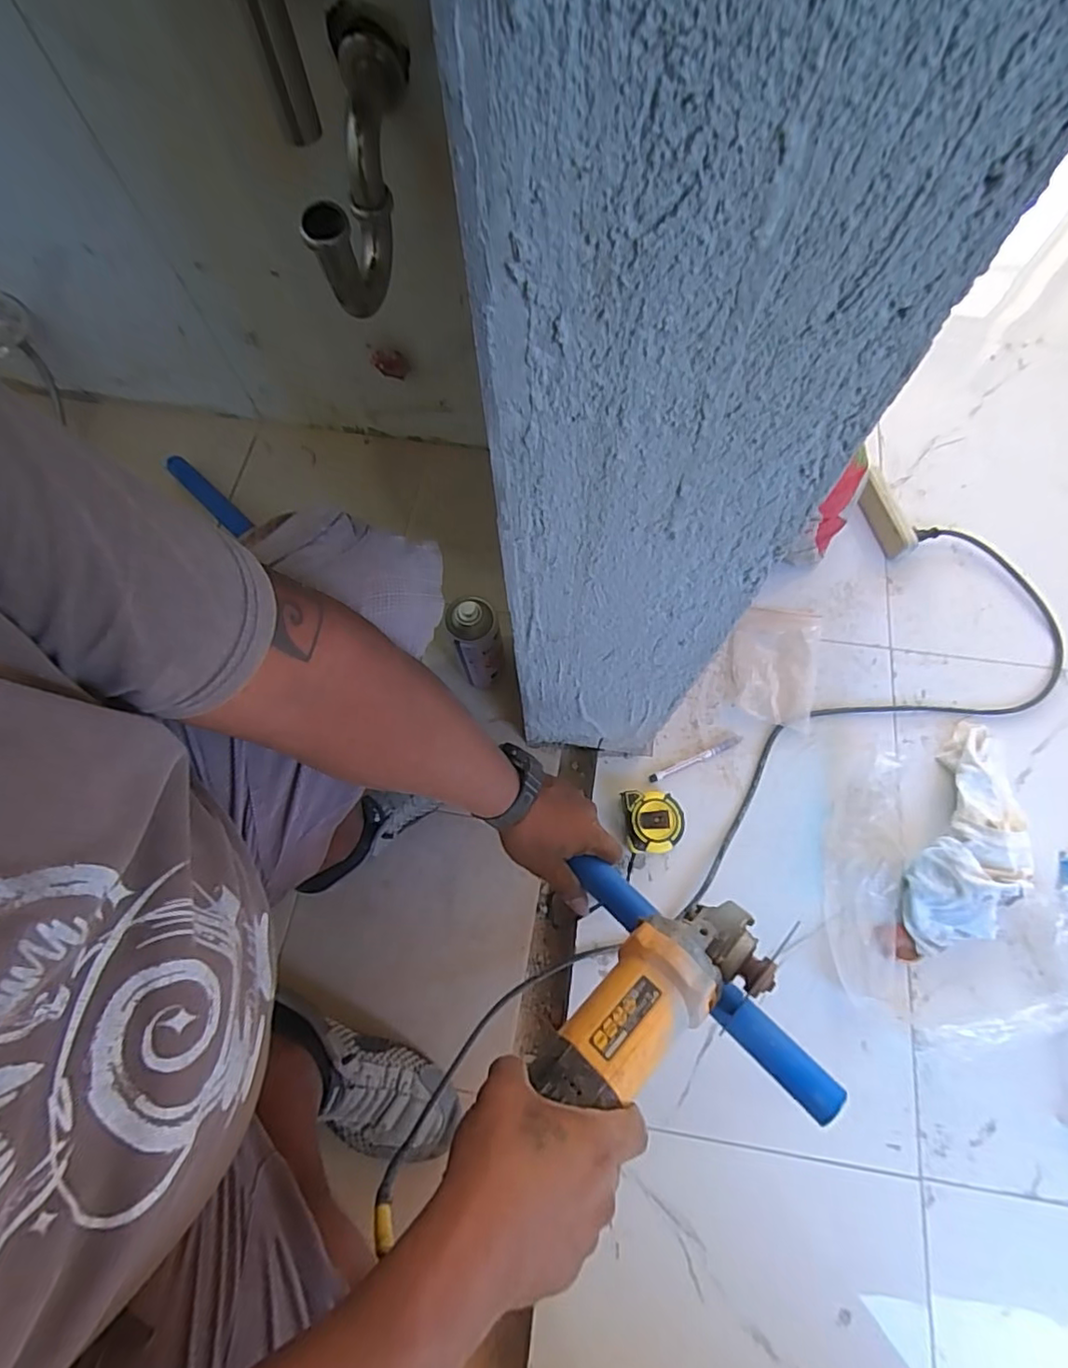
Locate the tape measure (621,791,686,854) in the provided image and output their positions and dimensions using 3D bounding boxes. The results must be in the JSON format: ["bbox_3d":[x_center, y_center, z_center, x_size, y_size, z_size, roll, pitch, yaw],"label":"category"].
[{"bbox_3d":[0.142,0.166,0.706,0.071,0.036,0.071,0,71,0],"label":"tape measure"}]

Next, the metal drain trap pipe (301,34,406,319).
[{"bbox_3d":[-0.154,-0.470,0.550,0.059,0.106,0.206,6,86,2],"label":"metal drain trap pipe"}]

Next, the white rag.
[{"bbox_3d":[0.519,0.181,0.686,0.120,0.063,0.288,32,74,10],"label":"white rag"}]

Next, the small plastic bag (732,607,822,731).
[{"bbox_3d":[0.326,-0.032,0.790,0.109,0.007,0.166,15,71,5],"label":"small plastic bag"}]

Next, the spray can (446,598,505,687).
[{"bbox_3d":[-0.072,-0.050,0.733,0.063,0.151,0.064,-20,72,-7],"label":"spray can"}]

